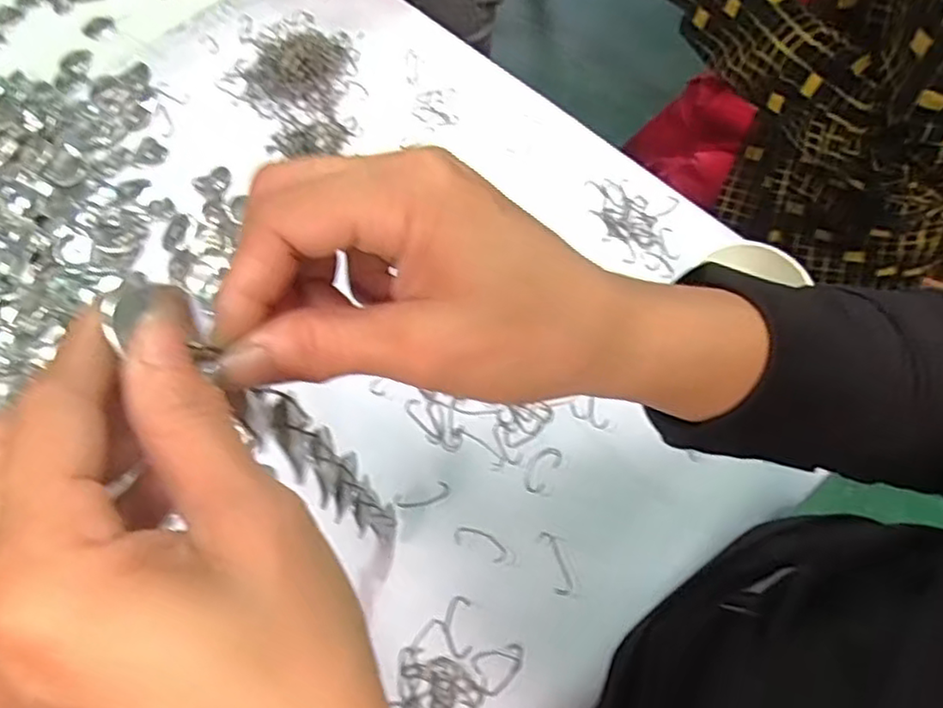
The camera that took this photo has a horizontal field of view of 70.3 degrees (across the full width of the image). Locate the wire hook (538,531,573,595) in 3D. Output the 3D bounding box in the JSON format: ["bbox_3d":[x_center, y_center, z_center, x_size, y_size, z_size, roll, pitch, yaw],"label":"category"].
[{"bbox_3d":[0.060,0.148,0.476,0.014,0.004,0.045,-14,64,-4],"label":"wire hook"}]

